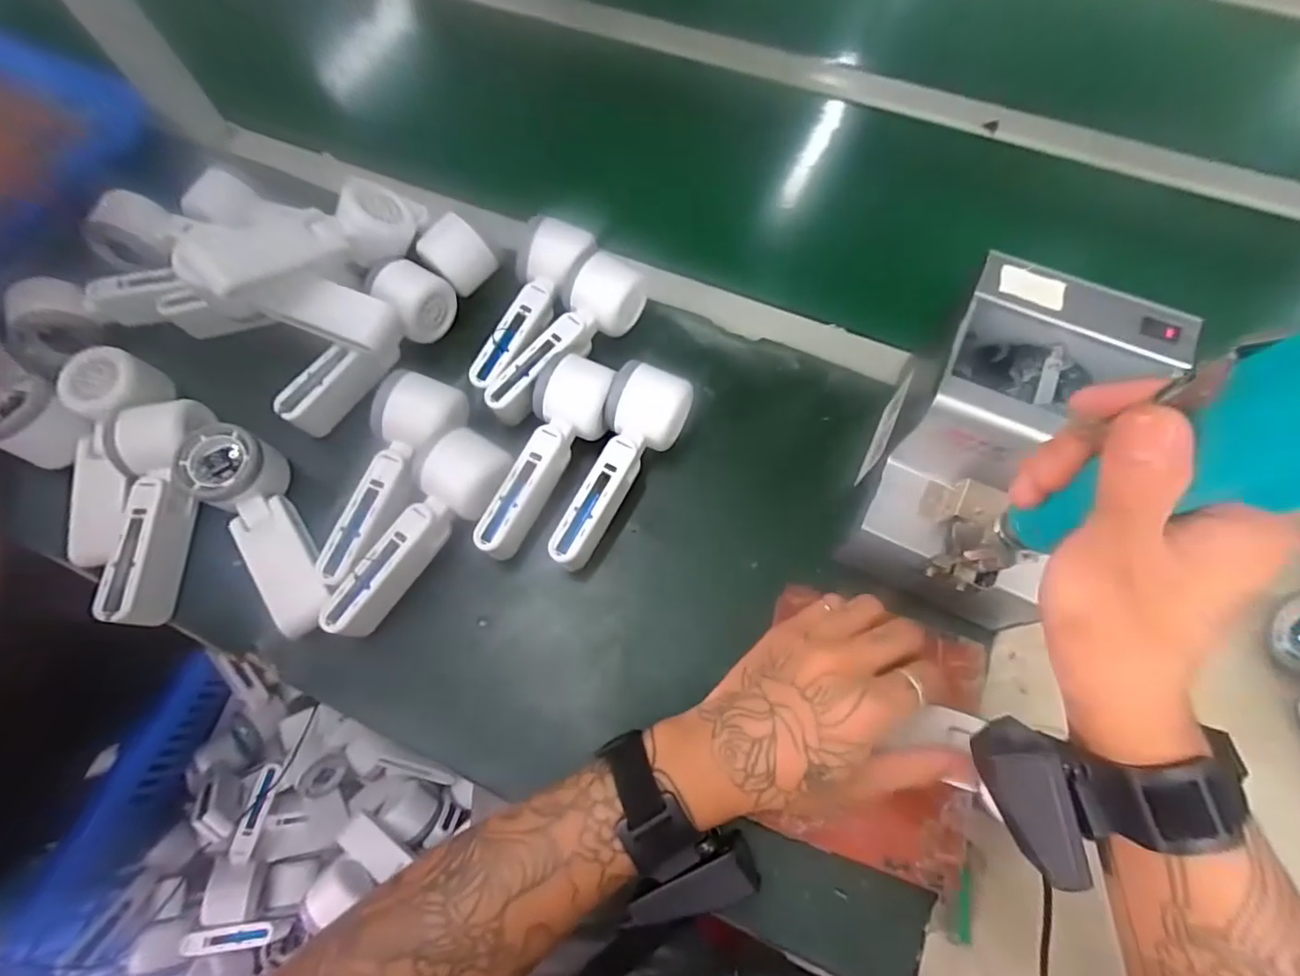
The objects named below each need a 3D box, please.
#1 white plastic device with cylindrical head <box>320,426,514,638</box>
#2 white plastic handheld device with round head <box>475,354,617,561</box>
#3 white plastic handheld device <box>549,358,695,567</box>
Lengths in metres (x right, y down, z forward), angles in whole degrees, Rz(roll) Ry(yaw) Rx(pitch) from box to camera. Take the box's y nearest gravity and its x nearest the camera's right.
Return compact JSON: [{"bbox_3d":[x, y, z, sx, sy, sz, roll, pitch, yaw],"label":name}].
[{"bbox_3d":[-0.164,0.034,0.415,0.052,0.054,0.161,27,71,12],"label":"white plastic device with cylindrical head"},{"bbox_3d":[-0.073,-0.023,0.433,0.055,0.056,0.165,16,69,8],"label":"white plastic handheld device with round head"},{"bbox_3d":[-0.024,-0.013,0.429,0.055,0.051,0.159,23,70,11],"label":"white plastic handheld device"}]

